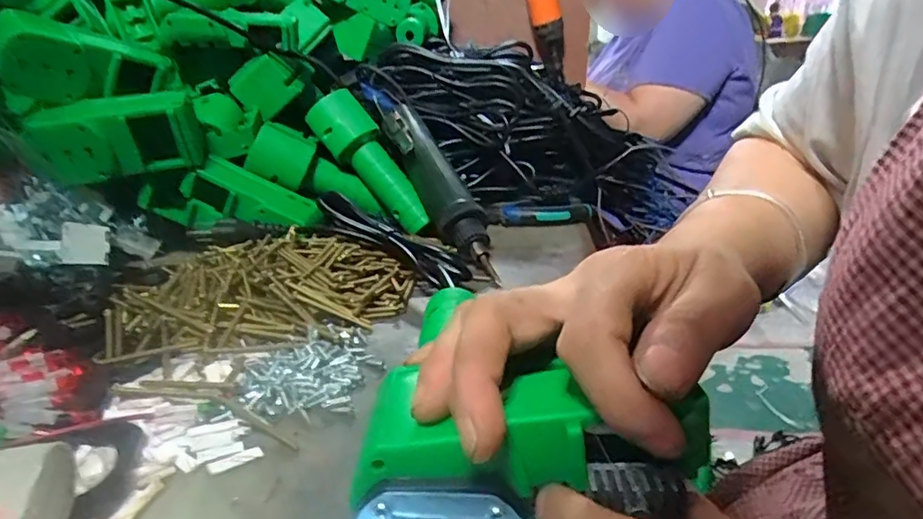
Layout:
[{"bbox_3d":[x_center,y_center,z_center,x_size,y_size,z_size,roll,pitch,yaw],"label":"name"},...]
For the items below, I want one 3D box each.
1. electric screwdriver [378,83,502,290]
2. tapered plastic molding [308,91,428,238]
[{"bbox_3d":[-0.025,-0.074,0.517,0.048,0.045,0.261,-9,50,-27],"label":"electric screwdriver"},{"bbox_3d":[-0.083,-0.090,0.533,0.042,0.150,0.036,-37,1,31],"label":"tapered plastic molding"}]

